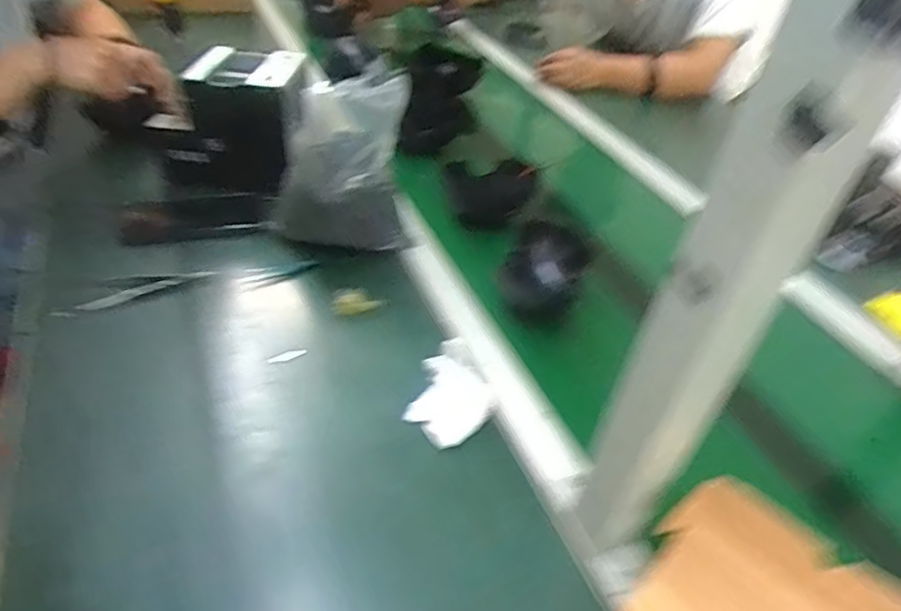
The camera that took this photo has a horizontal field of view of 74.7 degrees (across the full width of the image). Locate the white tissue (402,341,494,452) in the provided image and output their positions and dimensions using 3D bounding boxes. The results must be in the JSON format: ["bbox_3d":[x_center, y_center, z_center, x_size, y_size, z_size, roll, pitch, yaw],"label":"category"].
[{"bbox_3d":[0.000,0.077,0.526,0.073,0.048,0.079,17,42,10],"label":"white tissue"}]

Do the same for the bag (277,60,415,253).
[{"bbox_3d":[-0.122,-0.160,0.675,0.150,0.189,0.092,-8,44,-17],"label":"bag"}]

